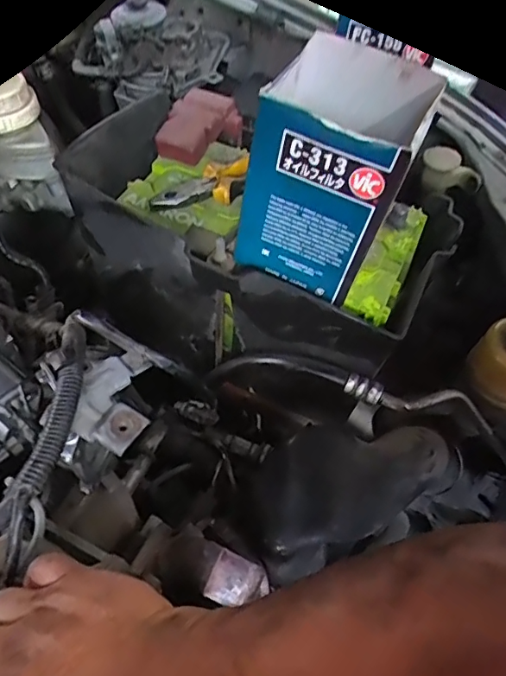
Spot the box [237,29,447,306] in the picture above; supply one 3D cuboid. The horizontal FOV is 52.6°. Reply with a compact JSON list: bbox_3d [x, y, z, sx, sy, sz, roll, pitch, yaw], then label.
[{"bbox_3d":[0.064,-0.135,0.418,0.120,0.145,0.121,23,55,11],"label":"box"}]

